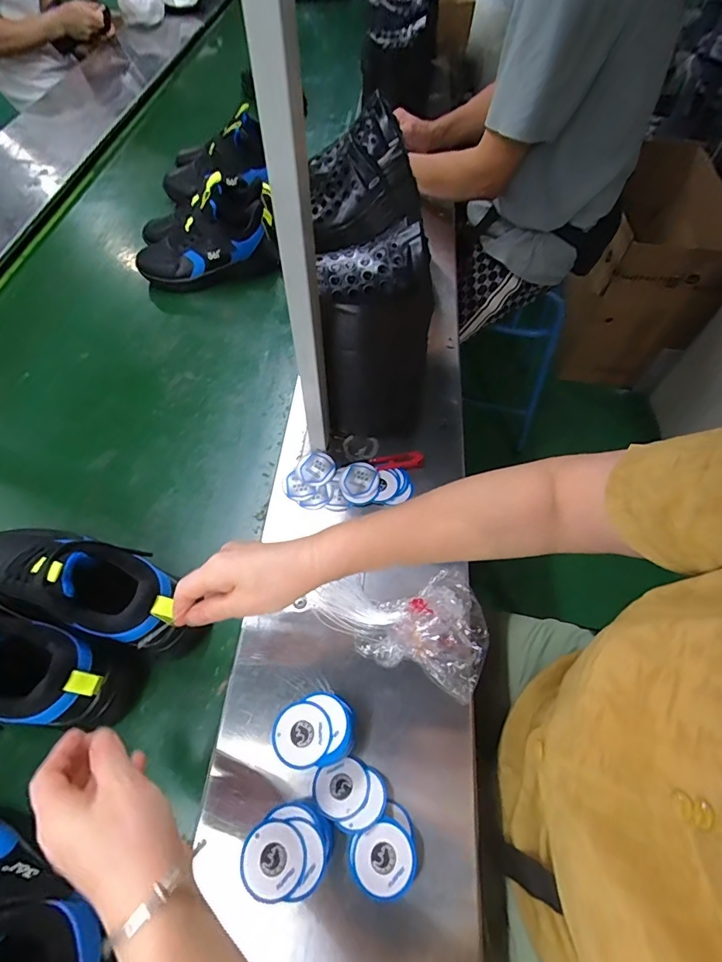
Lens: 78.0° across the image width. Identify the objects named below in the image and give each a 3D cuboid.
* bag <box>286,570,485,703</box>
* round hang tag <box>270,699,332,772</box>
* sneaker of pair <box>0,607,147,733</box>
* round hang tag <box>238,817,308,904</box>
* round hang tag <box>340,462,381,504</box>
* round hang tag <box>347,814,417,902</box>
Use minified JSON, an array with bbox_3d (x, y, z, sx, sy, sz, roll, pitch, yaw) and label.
[{"bbox_3d":[0.040,0.132,0.463,0.185,0.025,0.110,22,60,11],"label":"bag"},{"bbox_3d":[-0.050,0.212,0.373,0.048,0.004,0.047,1,58,-2],"label":"round hang tag"},{"bbox_3d":[-0.352,0.160,0.409,0.256,0.123,0.081,16,59,7],"label":"sneaker of pair"},{"bbox_3d":[-0.066,0.286,0.336,0.047,0.005,0.048,1,58,-2],"label":"round hang tag"},{"bbox_3d":[-0.001,0.002,0.557,0.050,0.006,0.054,1,58,-2],"label":"round hang tag"},{"bbox_3d":[0.018,0.298,0.353,0.050,0.007,0.049,1,60,-2],"label":"round hang tag"}]

